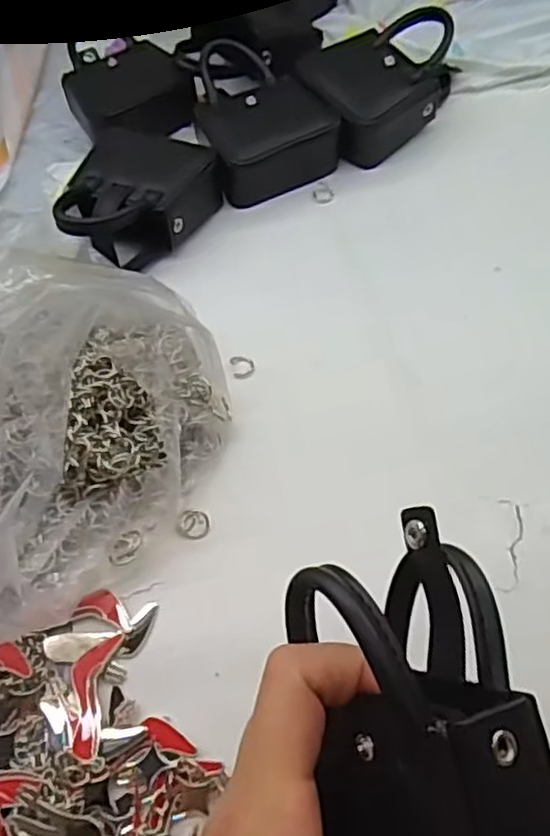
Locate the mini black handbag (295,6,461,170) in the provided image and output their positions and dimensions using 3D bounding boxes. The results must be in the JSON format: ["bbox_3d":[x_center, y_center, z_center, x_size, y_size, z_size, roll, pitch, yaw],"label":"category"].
[{"bbox_3d":[0.071,-0.214,0.437,0.101,0.045,0.071,-32,61,-14],"label":"mini black handbag"}]

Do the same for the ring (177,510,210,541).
[{"bbox_3d":[-0.036,0.047,0.306,0.014,0.004,0.013,-2,58,3],"label":"ring"}]

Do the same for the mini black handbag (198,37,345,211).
[{"bbox_3d":[-0.006,-0.186,0.426,0.077,0.042,0.095,-15,58,-5],"label":"mini black handbag"}]

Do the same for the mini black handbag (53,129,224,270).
[{"bbox_3d":[-0.083,-0.125,0.396,0.080,0.039,0.091,23,63,18],"label":"mini black handbag"}]

